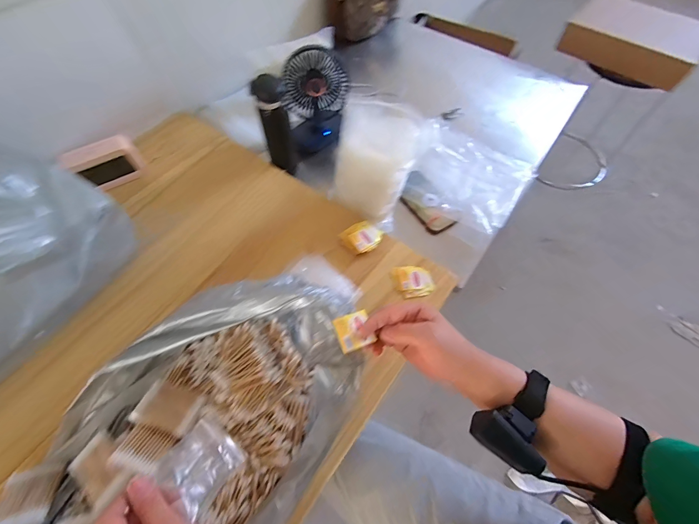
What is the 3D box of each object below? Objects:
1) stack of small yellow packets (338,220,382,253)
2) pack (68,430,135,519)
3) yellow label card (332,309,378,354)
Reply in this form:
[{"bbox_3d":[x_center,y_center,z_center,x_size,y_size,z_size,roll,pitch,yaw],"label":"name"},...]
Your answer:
[{"bbox_3d":[0.026,-0.048,0.607,0.071,0.014,0.058,-34,66,-17],"label":"stack of small yellow packets"},{"bbox_3d":[-0.305,0.257,0.395,0.073,0.013,0.051,36,67,18],"label":"pack"},{"bbox_3d":[0.006,0.079,0.374,0.042,0.007,0.040,-14,66,-21],"label":"yellow label card"}]

